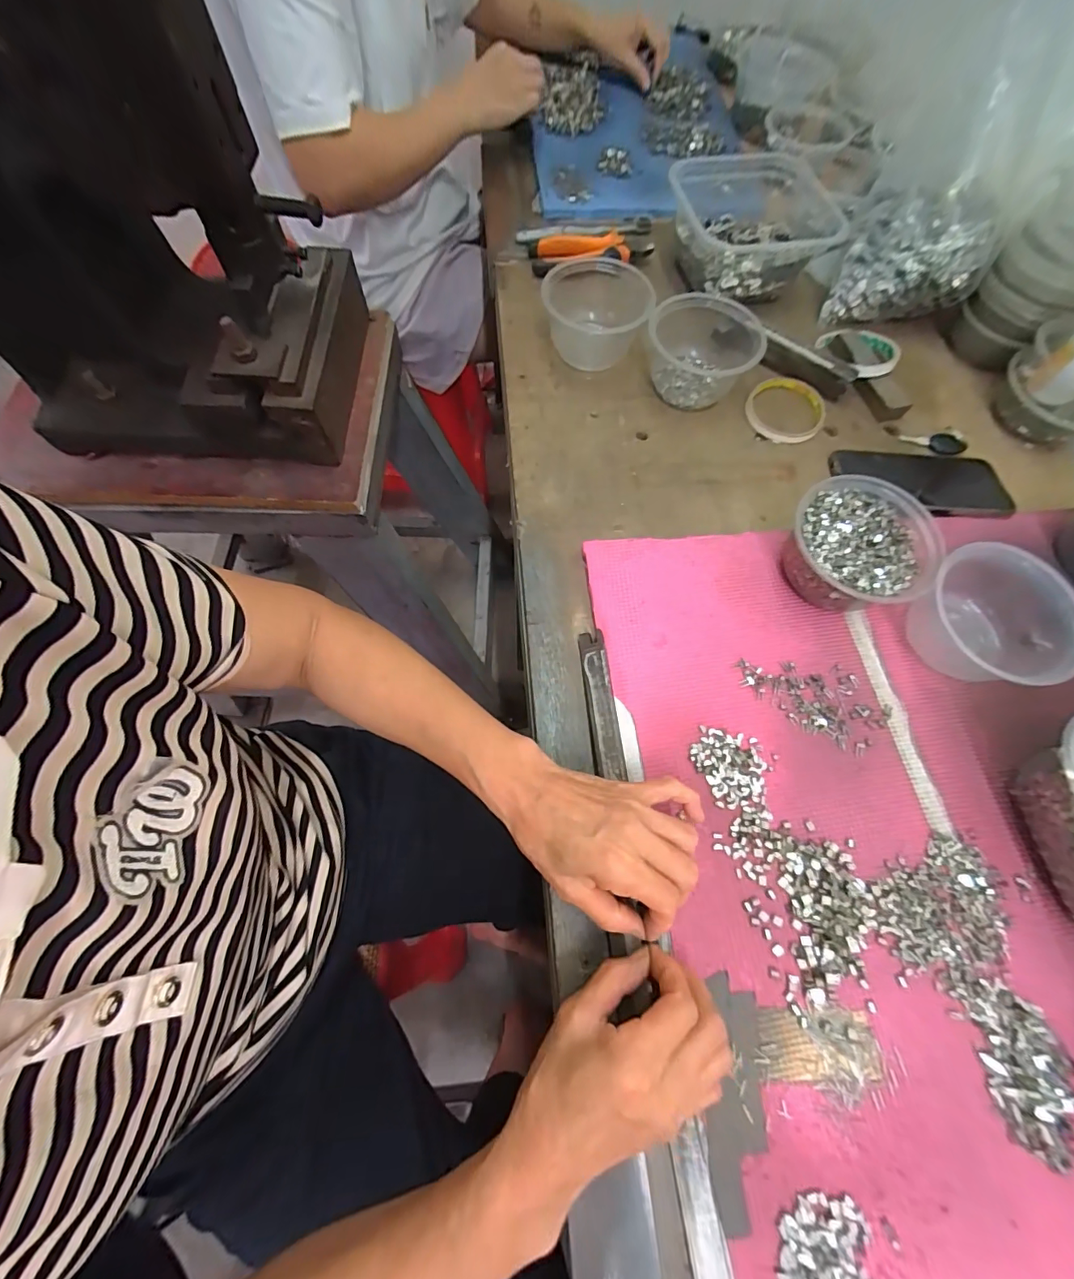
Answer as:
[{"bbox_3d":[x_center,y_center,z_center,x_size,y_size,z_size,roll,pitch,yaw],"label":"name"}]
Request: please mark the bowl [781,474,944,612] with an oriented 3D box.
[{"bbox_3d":[0.270,-0.077,0.407,0.109,0.059,0.116,0,68,-1],"label":"bowl"}]

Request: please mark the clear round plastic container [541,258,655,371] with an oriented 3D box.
[{"bbox_3d":[0.062,-0.354,0.510,0.106,0.056,0.123,-3,68,-2],"label":"clear round plastic container"}]

